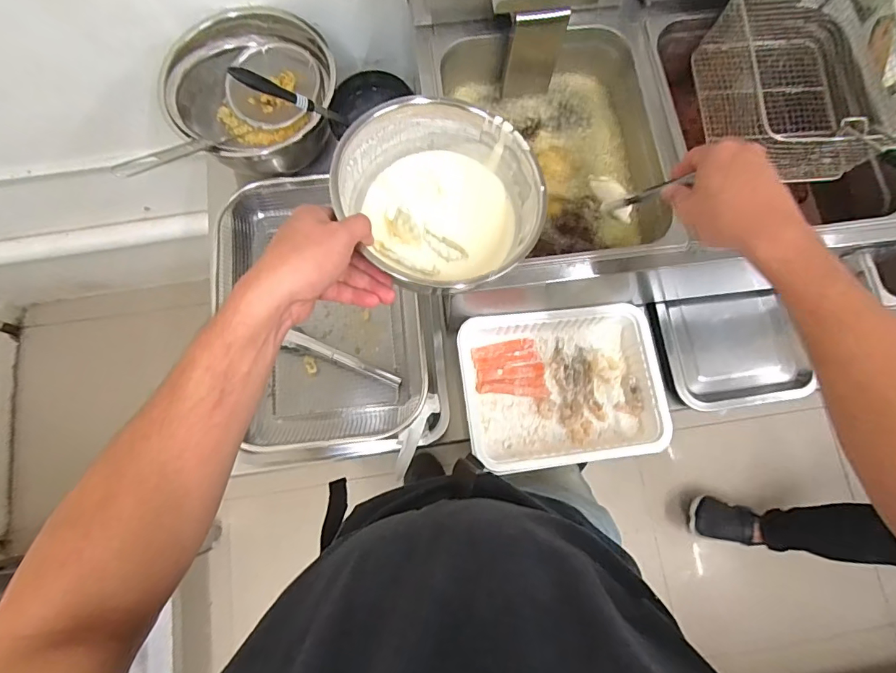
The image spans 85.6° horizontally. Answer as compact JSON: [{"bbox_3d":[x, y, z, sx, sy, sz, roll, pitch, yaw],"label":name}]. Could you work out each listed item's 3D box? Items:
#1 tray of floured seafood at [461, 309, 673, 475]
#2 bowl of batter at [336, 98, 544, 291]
[{"bbox_3d":[0.149,0.064,0.646,0.261,0.062,0.203,-7,76,-3],"label":"tray of floured seafood"},{"bbox_3d":[-0.002,-0.133,0.460,0.177,0.088,0.170,0,76,-1],"label":"bowl of batter"}]

